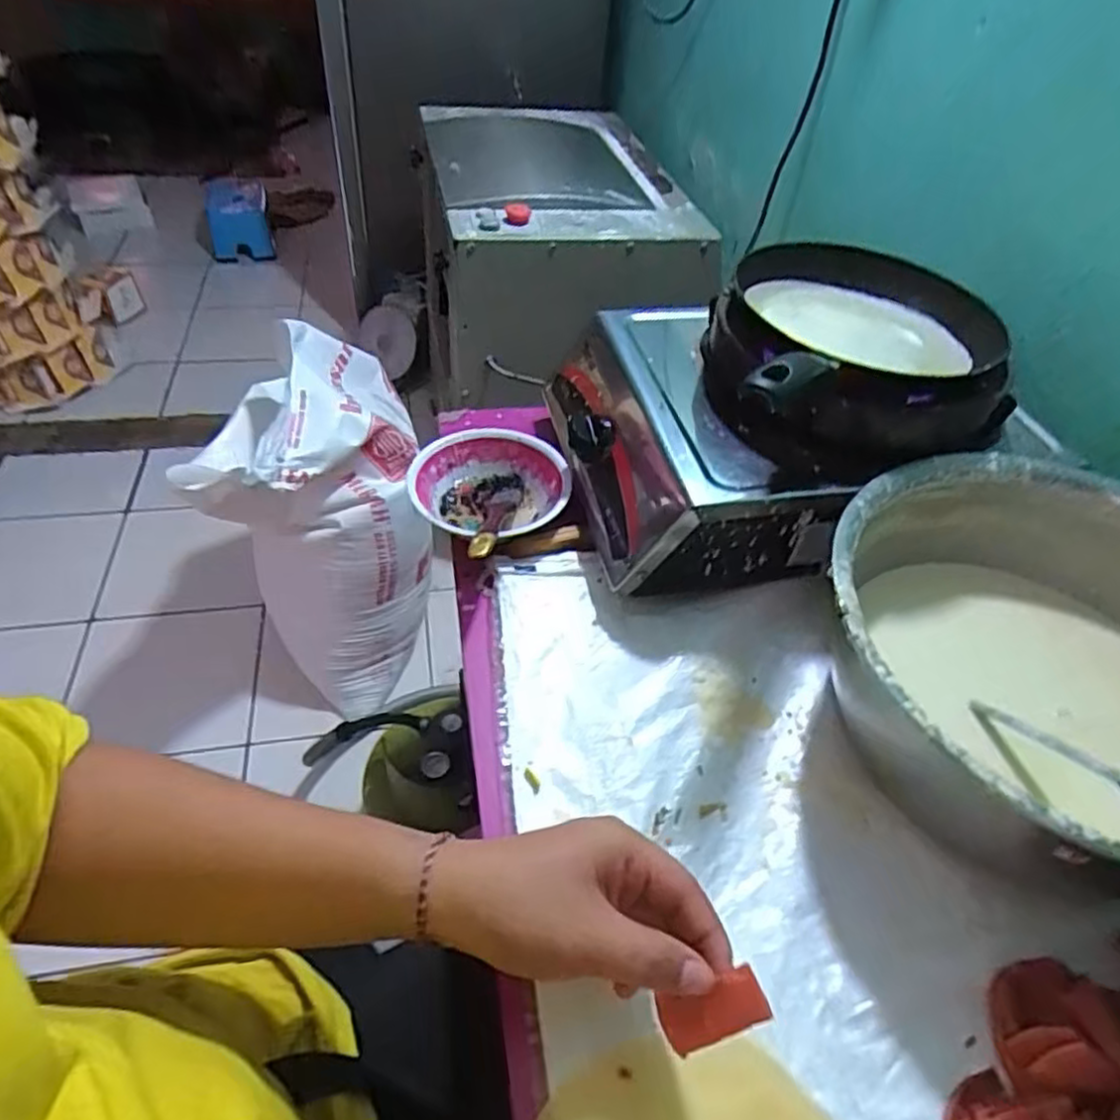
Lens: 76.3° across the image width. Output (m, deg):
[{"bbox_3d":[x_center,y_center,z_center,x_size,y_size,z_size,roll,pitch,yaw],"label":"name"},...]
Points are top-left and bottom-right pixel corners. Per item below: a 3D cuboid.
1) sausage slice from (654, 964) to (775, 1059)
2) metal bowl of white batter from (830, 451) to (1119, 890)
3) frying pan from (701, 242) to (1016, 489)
[{"bbox_3d":[0.068,0.202,0.319,0.048,0.004,0.024,-28,76,11],"label":"sausage slice"},{"bbox_3d":[0.315,0.067,0.455,0.297,0.098,0.292,3,46,-3],"label":"metal bowl of white batter"},{"bbox_3d":[0.227,-0.166,0.576,0.208,0.077,0.225,3,46,-3],"label":"frying pan"}]

